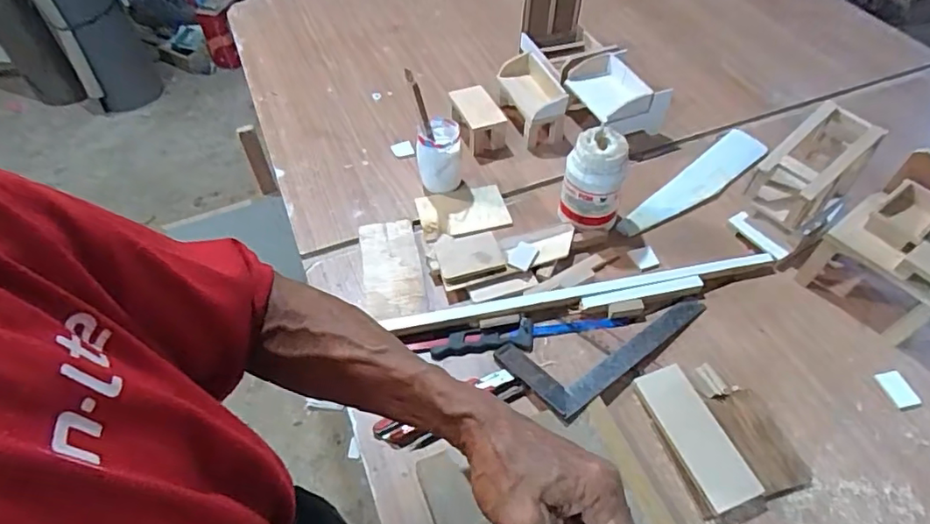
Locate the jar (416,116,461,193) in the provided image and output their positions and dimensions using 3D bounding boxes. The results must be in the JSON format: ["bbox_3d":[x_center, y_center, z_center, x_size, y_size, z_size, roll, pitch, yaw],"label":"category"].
[{"bbox_3d":[-0.037,-0.153,0.801,0.060,0.106,0.059,0,51,0],"label":"jar"}]

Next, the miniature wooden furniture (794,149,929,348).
[{"bbox_3d":[0.506,-0.018,0.642,0.125,0.141,0.130,-31,57,-21],"label":"miniature wooden furniture"}]

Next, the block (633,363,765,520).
[{"bbox_3d":[0.235,0.178,0.577,0.061,0.011,0.148,-15,52,-12],"label":"block"}]

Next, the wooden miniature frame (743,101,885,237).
[{"bbox_3d":[0.434,-0.107,0.718,0.111,0.137,0.083,-31,57,-23],"label":"wooden miniature frame"}]

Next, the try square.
[{"bbox_3d":[0.169,0.081,0.655,0.246,0.015,0.114,-30,57,-22],"label":"try square"}]

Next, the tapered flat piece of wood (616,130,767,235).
[{"bbox_3d":[0.346,-0.119,0.823,0.304,0.010,0.067,-36,59,-26],"label":"tapered flat piece of wood"}]

